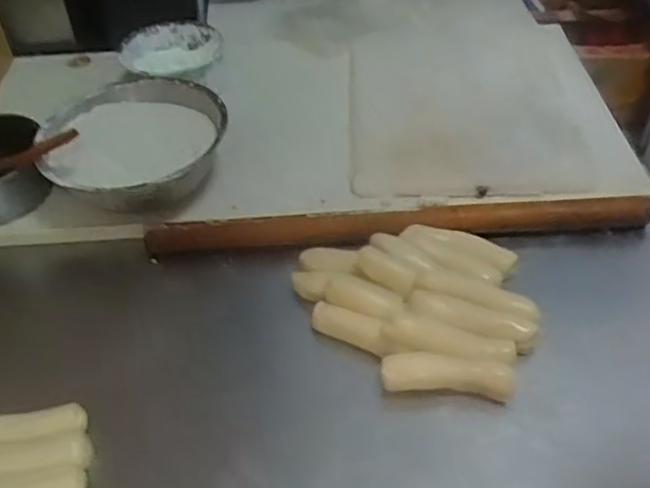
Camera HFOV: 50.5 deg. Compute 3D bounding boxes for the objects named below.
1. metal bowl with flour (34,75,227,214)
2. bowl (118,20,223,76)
[{"bbox_3d":[-0.205,-0.099,0.773,0.190,0.089,0.178,-3,45,3],"label":"metal bowl with flour"},{"bbox_3d":[-0.200,-0.239,0.895,0.131,0.040,0.134,-1,44,1],"label":"bowl"}]

